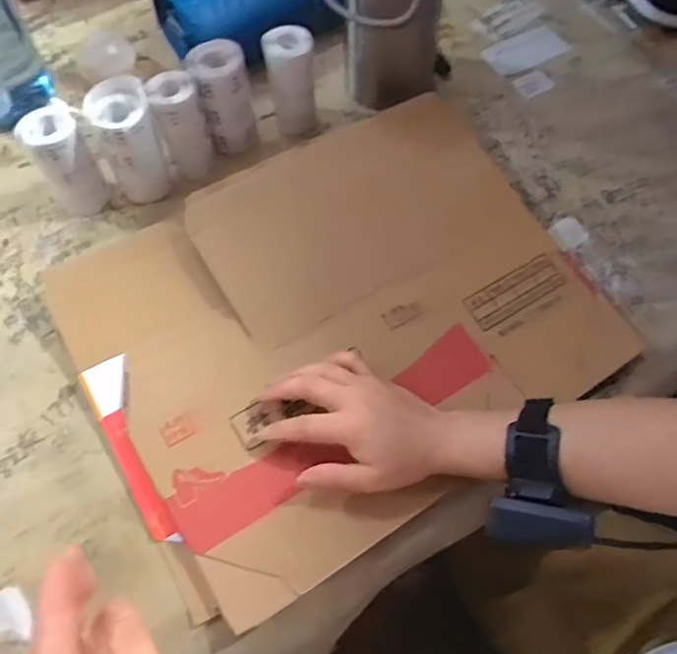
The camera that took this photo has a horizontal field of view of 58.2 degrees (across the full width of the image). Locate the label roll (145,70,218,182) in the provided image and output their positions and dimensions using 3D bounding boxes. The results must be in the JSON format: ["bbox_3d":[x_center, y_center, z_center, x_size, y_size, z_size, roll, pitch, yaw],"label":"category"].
[{"bbox_3d":[-0.151,-0.193,0.597,0.043,0.107,0.045,-1,62,1],"label":"label roll"}]

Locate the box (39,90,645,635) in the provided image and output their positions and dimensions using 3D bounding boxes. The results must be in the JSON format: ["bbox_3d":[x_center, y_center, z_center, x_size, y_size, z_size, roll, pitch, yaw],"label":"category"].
[{"bbox_3d":[0.009,-0.005,0.545,0.438,0.040,0.341,-27,74,-13],"label":"box"}]

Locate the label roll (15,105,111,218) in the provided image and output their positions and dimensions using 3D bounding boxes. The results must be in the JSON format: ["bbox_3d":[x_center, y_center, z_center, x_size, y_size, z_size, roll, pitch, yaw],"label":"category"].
[{"bbox_3d":[-0.258,-0.155,0.579,0.047,0.094,0.051,-1,62,1],"label":"label roll"}]

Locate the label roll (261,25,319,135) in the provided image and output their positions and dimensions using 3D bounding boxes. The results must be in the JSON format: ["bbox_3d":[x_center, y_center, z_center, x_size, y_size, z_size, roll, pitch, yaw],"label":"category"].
[{"bbox_3d":[-0.046,-0.245,0.608,0.047,0.089,0.047,-9,62,-3],"label":"label roll"}]

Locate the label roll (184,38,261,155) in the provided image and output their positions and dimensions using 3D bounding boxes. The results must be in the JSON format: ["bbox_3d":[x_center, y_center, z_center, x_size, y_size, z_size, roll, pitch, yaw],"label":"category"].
[{"bbox_3d":[-0.111,-0.225,0.607,0.056,0.097,0.053,-13,63,-5],"label":"label roll"}]

